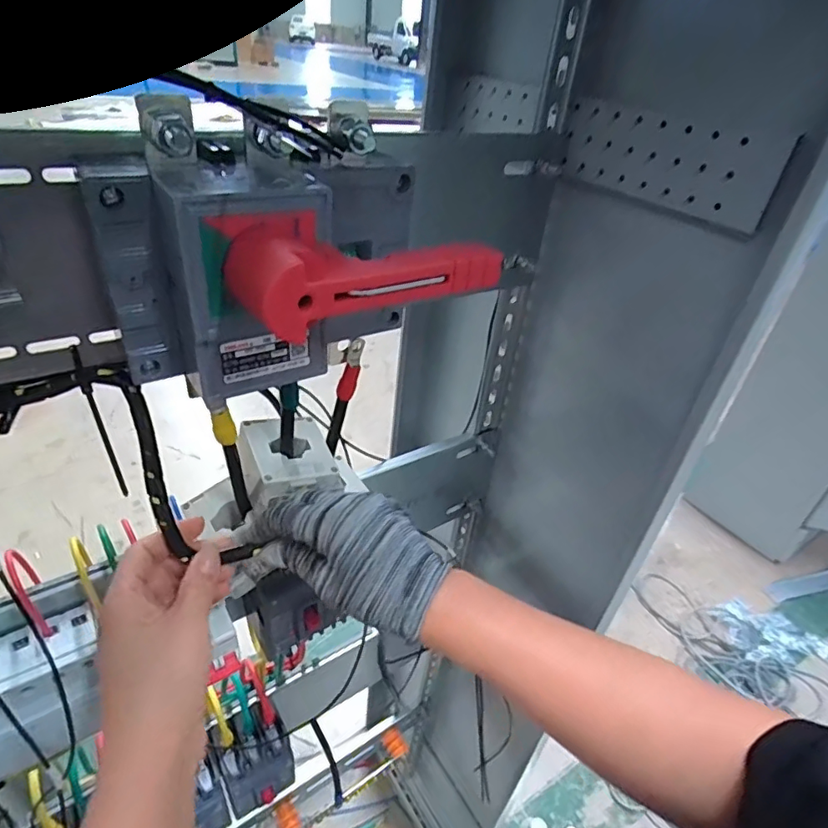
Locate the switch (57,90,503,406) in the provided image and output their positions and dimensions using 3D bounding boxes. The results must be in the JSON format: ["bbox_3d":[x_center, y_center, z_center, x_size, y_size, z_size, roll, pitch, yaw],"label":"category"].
[{"bbox_3d":[-0.059,-0.071,0.287,0.176,0.109,0.111,-18,43,-30],"label":"switch"}]

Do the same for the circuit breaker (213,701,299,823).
[{"bbox_3d":[-0.183,0.403,0.619,0.079,0.098,0.070,-18,42,-30],"label":"circuit breaker"}]

